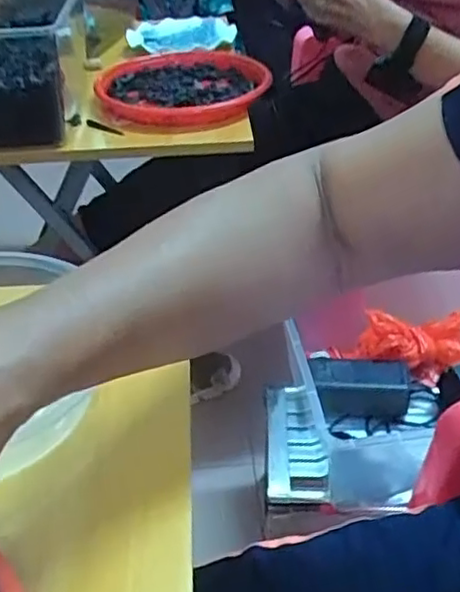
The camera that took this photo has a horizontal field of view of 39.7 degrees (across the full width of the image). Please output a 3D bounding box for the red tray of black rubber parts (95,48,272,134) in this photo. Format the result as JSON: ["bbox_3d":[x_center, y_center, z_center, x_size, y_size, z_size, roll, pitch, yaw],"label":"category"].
[{"bbox_3d":[-0.066,-0.300,0.905,0.238,0.029,0.275,-10,38,-11],"label":"red tray of black rubber parts"}]

